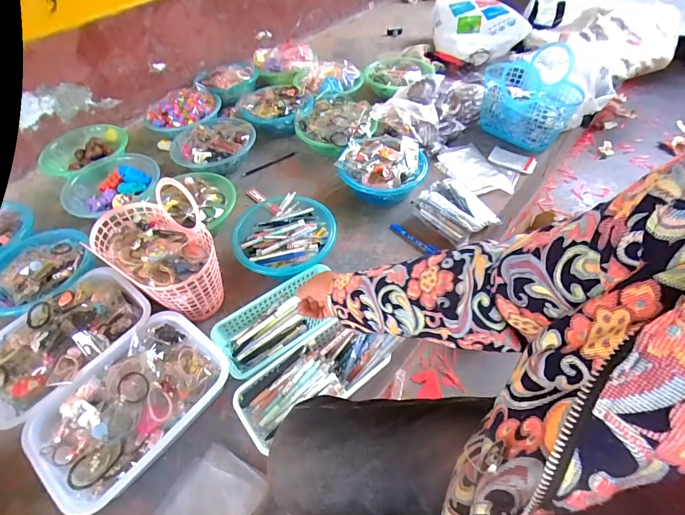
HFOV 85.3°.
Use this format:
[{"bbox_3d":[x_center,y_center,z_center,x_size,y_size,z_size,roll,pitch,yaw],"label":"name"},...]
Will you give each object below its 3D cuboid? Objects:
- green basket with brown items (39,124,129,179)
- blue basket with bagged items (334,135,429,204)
[{"bbox_3d":[-0.788,-0.327,1.148,0.254,0.073,0.198,-34,56,-25],"label":"green basket with brown items"},{"bbox_3d":[0.105,-0.235,0.987,0.218,0.087,0.218,-1,49,1],"label":"blue basket with bagged items"}]

